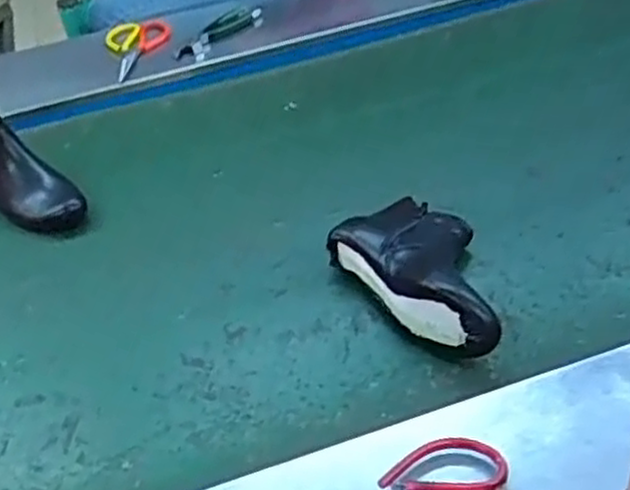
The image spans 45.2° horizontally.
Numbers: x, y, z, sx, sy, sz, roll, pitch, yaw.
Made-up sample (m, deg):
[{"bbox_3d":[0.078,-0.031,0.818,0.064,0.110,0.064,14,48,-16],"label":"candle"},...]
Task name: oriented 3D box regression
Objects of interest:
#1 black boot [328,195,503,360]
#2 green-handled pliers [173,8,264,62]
[{"bbox_3d":[0.133,0.028,0.824,0.134,0.075,0.229,-26,45,-21],"label":"black boot"},{"bbox_3d":[-0.161,-0.374,1.315,0.054,0.023,0.193,22,49,28],"label":"green-handled pliers"}]

